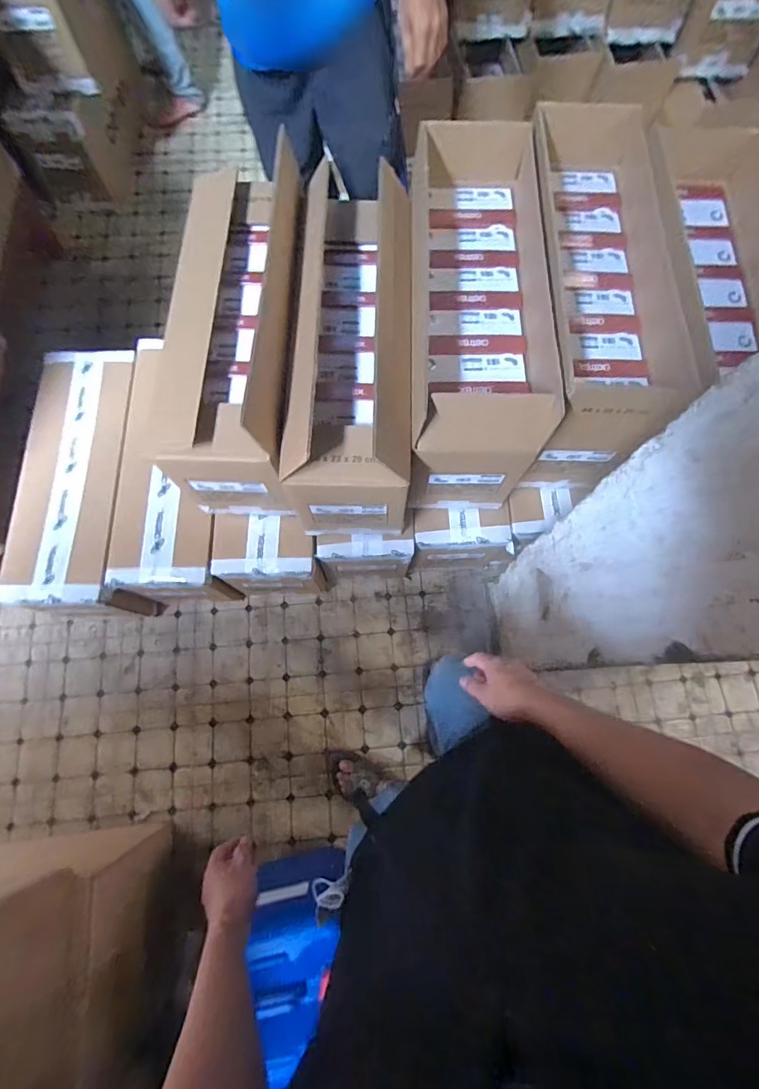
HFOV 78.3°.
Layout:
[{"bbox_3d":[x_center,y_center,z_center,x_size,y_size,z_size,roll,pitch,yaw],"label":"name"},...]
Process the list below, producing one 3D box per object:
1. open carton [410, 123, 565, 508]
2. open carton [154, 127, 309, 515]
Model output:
[{"bbox_3d":[0.195,-0.503,0.965,0.240,0.277,0.756,0,76,0],"label":"open carton"},{"bbox_3d":[-0.279,-0.430,0.983,0.261,0.354,0.656,5,74,0],"label":"open carton"}]

